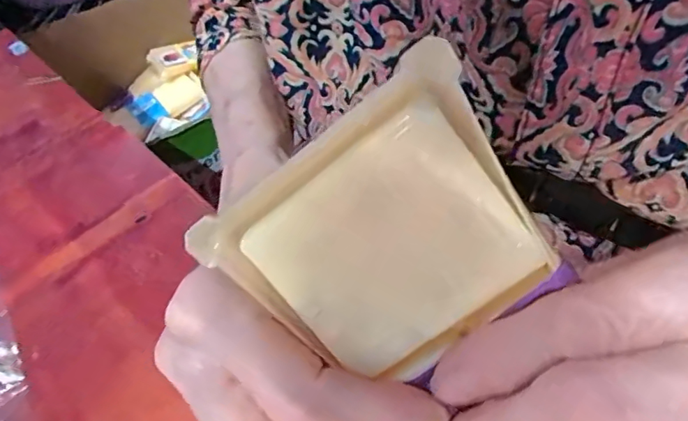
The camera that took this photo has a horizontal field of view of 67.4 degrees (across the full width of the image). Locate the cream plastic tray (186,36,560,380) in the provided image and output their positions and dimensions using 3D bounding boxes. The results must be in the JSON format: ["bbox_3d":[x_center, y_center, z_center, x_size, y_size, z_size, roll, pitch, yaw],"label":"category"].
[{"bbox_3d":[0.010,0.008,0.132,0.075,0.064,0.009,-38,7,12],"label":"cream plastic tray"}]

